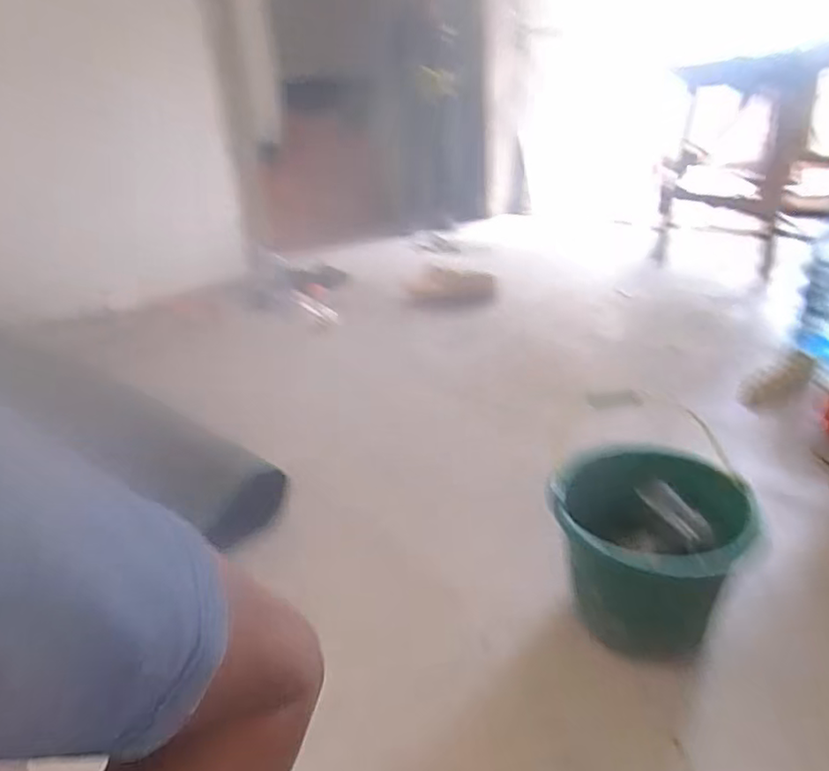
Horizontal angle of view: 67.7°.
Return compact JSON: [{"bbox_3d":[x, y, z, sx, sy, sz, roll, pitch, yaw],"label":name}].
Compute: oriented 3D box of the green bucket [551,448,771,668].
[{"bbox_3d":[0.363,0.262,0.992,0.306,0.219,0.267,15,31,37],"label":"green bucket"}]

